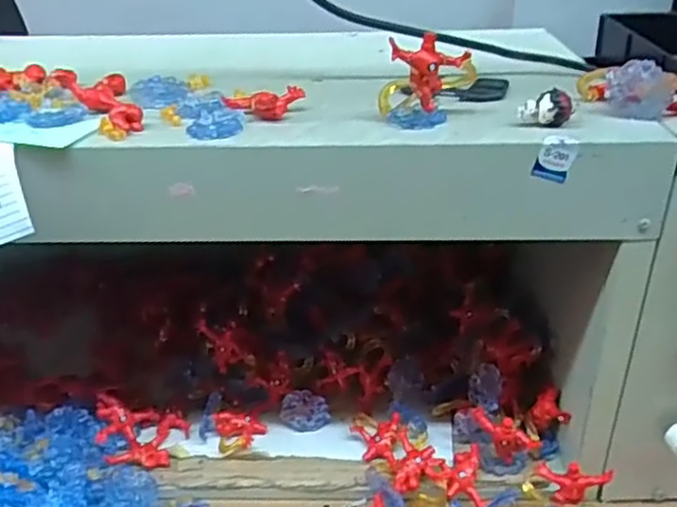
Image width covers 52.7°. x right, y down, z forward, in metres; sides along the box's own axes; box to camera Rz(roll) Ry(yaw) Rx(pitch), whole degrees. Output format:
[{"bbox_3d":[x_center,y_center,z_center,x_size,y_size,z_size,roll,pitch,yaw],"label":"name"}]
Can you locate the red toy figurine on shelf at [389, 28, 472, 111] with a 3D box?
[{"bbox_3d":[0.051,-0.102,0.386,0.045,0.041,0.011,-10,31,-16],"label":"red toy figurine on shelf"}]

